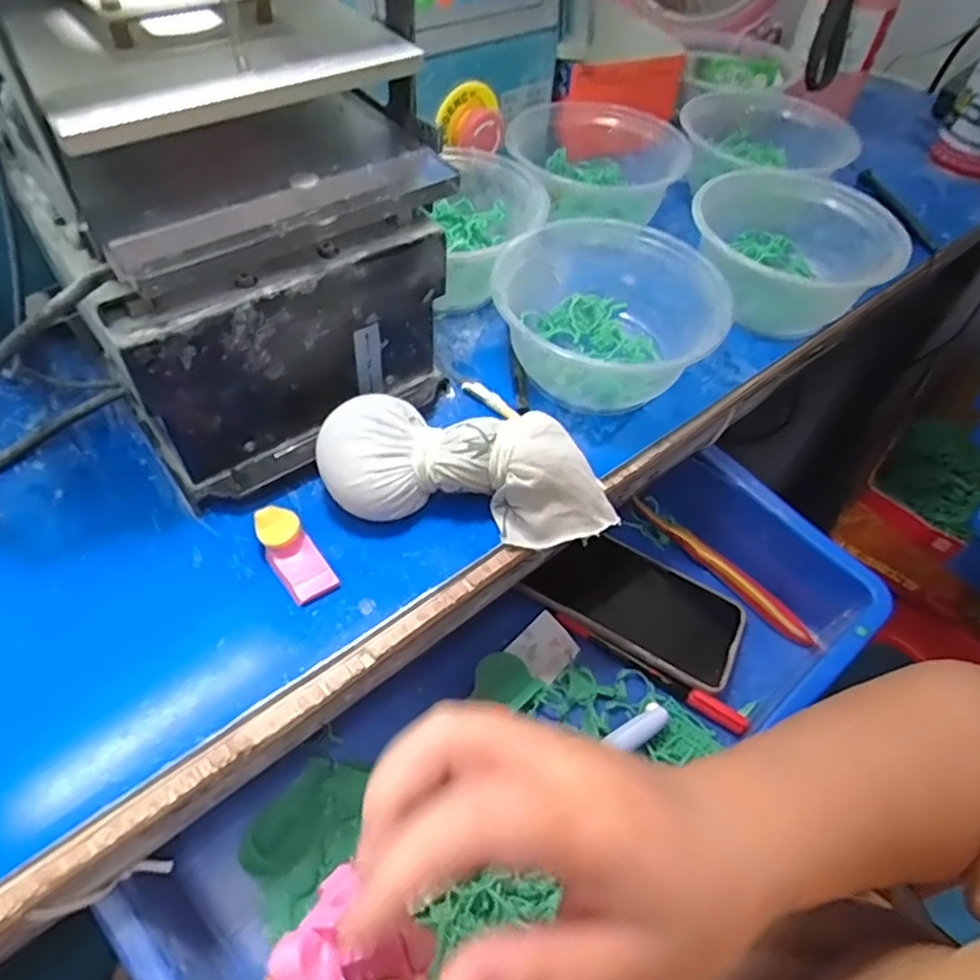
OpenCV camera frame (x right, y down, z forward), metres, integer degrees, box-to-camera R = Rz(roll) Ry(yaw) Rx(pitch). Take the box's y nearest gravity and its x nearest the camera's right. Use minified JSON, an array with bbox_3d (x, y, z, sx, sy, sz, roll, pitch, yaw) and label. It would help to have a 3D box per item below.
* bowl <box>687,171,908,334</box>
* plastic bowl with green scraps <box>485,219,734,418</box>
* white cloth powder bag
[{"bbox_3d":[0.208,-0.164,0.462,0.129,0.064,0.139,2,52,-3],"label":"bowl"},{"bbox_3d":[0.073,-0.112,0.414,0.141,0.062,0.148,2,52,-3],"label":"plastic bowl with green scraps"},{"bbox_3d":[-0.011,-0.007,0.334,0.147,0.049,0.053,8,52,1],"label":"white cloth powder bag"}]

